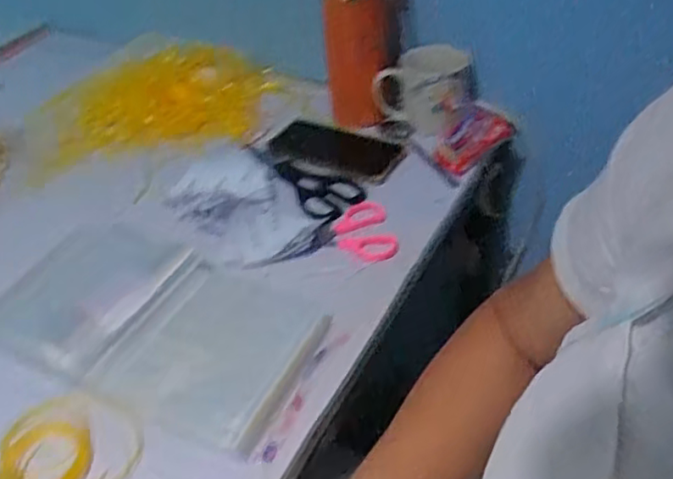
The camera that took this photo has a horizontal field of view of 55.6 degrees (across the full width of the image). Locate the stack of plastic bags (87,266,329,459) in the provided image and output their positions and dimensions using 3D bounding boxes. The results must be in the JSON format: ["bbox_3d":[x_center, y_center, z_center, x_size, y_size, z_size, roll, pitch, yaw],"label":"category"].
[{"bbox_3d":[-0.108,0.098,0.567,0.160,0.018,0.167,18,46,24],"label":"stack of plastic bags"}]

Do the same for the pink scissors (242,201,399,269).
[{"bbox_3d":[-0.016,0.000,0.679,0.155,0.014,0.087,-14,42,-10],"label":"pink scissors"}]

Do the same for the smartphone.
[{"bbox_3d":[-0.004,-0.112,0.800,0.167,0.007,0.090,18,46,23],"label":"smartphone"}]

